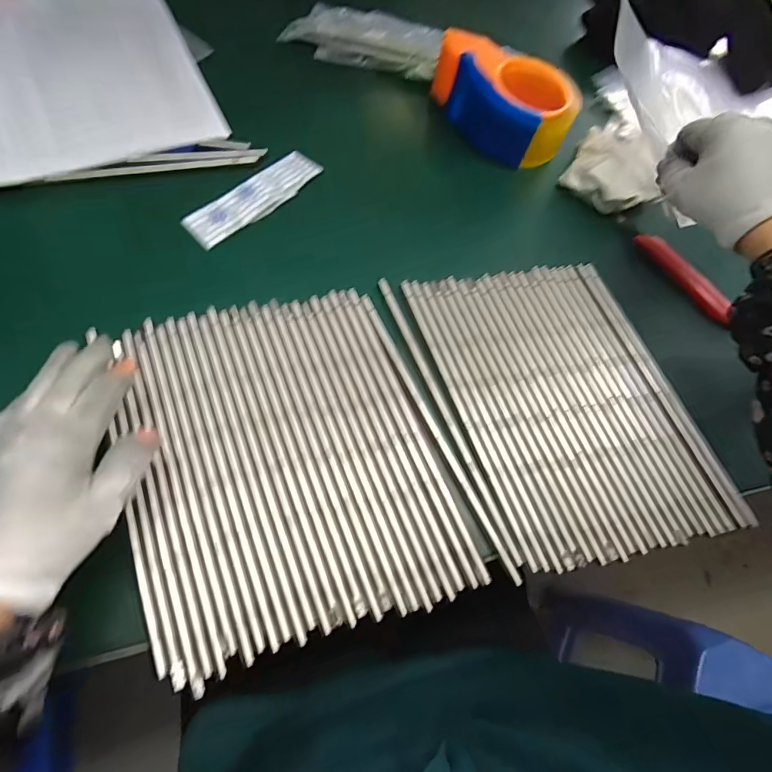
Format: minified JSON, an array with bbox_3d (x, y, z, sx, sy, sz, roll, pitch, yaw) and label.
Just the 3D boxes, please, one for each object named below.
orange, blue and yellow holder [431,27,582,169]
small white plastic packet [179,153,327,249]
[{"bbox_3d":[0.120,-0.294,0.463,0.094,0.072,0.140,-41,69,-19],"label":"orange, blue and yellow holder"},{"bbox_3d":[-0.120,-0.173,0.419,0.042,0.005,0.134,42,71,12],"label":"small white plastic packet"}]

